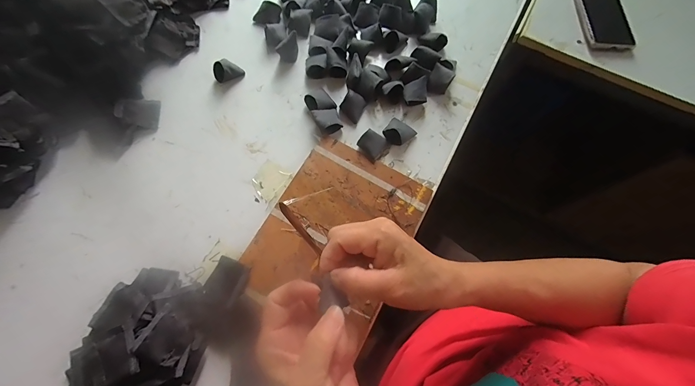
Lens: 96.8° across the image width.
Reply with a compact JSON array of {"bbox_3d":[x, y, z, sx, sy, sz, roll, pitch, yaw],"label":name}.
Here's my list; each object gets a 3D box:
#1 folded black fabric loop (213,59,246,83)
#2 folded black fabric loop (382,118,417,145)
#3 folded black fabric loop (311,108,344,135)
[{"bbox_3d":[-0.187,-0.192,0.478,0.042,0.026,0.026,-31,75,-10],"label":"folded black fabric loop"},{"bbox_3d":[0.077,-0.091,0.450,0.041,0.026,0.039,32,75,9],"label":"folded black fabric loop"},{"bbox_3d":[-0.027,-0.107,0.454,0.035,0.021,0.041,-27,74,-9],"label":"folded black fabric loop"}]

